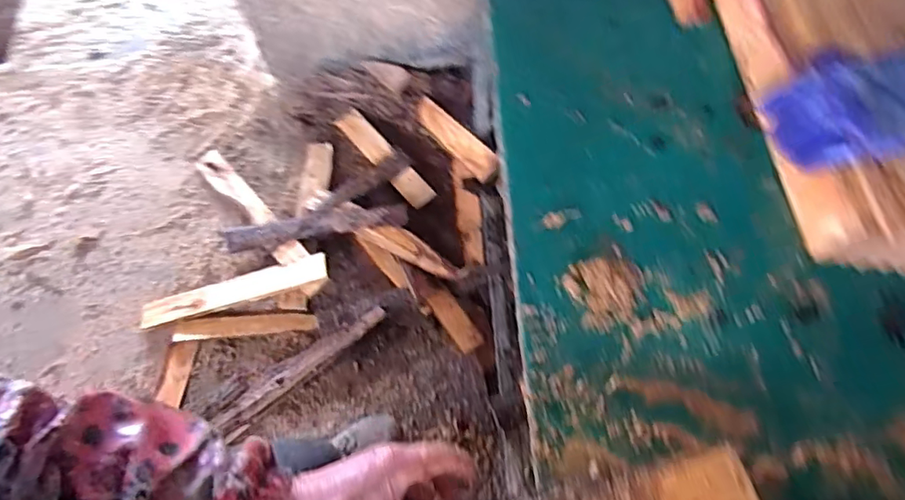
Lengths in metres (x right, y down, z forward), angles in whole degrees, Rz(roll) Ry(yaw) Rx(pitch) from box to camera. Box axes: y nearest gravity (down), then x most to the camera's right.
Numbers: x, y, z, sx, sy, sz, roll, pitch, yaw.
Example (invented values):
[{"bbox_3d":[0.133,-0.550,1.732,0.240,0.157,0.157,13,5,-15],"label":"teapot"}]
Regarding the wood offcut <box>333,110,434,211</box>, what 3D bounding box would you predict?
[{"bbox_3d":[-0.196,-0.269,1.575,0.076,0.019,0.386,-39,71,-15],"label":"wood offcut"}]

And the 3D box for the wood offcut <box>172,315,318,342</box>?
[{"bbox_3d":[-0.538,0.196,1.414,0.361,0.012,0.054,-5,66,-1],"label":"wood offcut"}]

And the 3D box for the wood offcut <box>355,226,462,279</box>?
[{"bbox_3d":[-0.111,-0.004,1.411,0.292,0.035,0.062,28,70,12],"label":"wood offcut"}]

